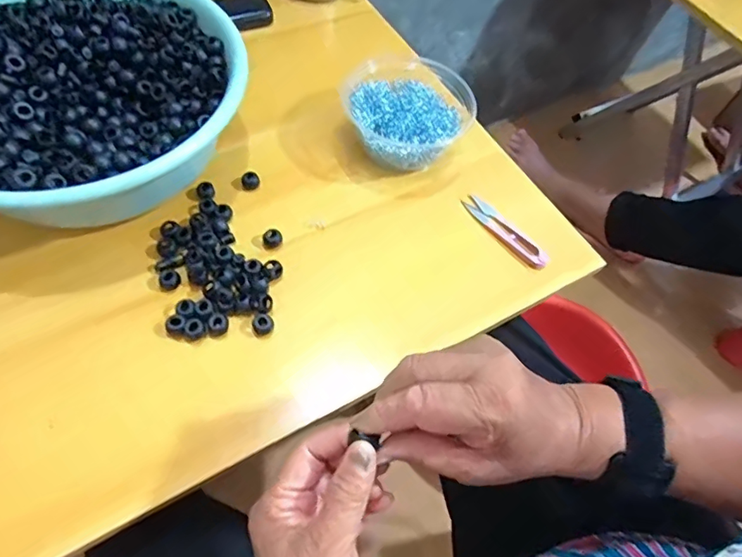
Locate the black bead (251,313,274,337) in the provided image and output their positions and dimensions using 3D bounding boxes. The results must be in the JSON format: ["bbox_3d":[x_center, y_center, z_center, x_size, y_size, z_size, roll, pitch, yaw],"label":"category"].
[{"bbox_3d":[-0.091,0.039,0.425,0.017,0.012,0.015,-12,57,-12],"label":"black bead"}]

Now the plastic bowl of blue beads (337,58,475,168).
[{"bbox_3d":[0.042,-0.176,0.534,0.120,0.054,0.136,33,59,18],"label":"plastic bowl of blue beads"}]

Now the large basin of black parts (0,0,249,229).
[{"bbox_3d":[-0.266,-0.162,0.461,0.275,0.099,0.282,2,55,-2],"label":"large basin of black parts"}]

